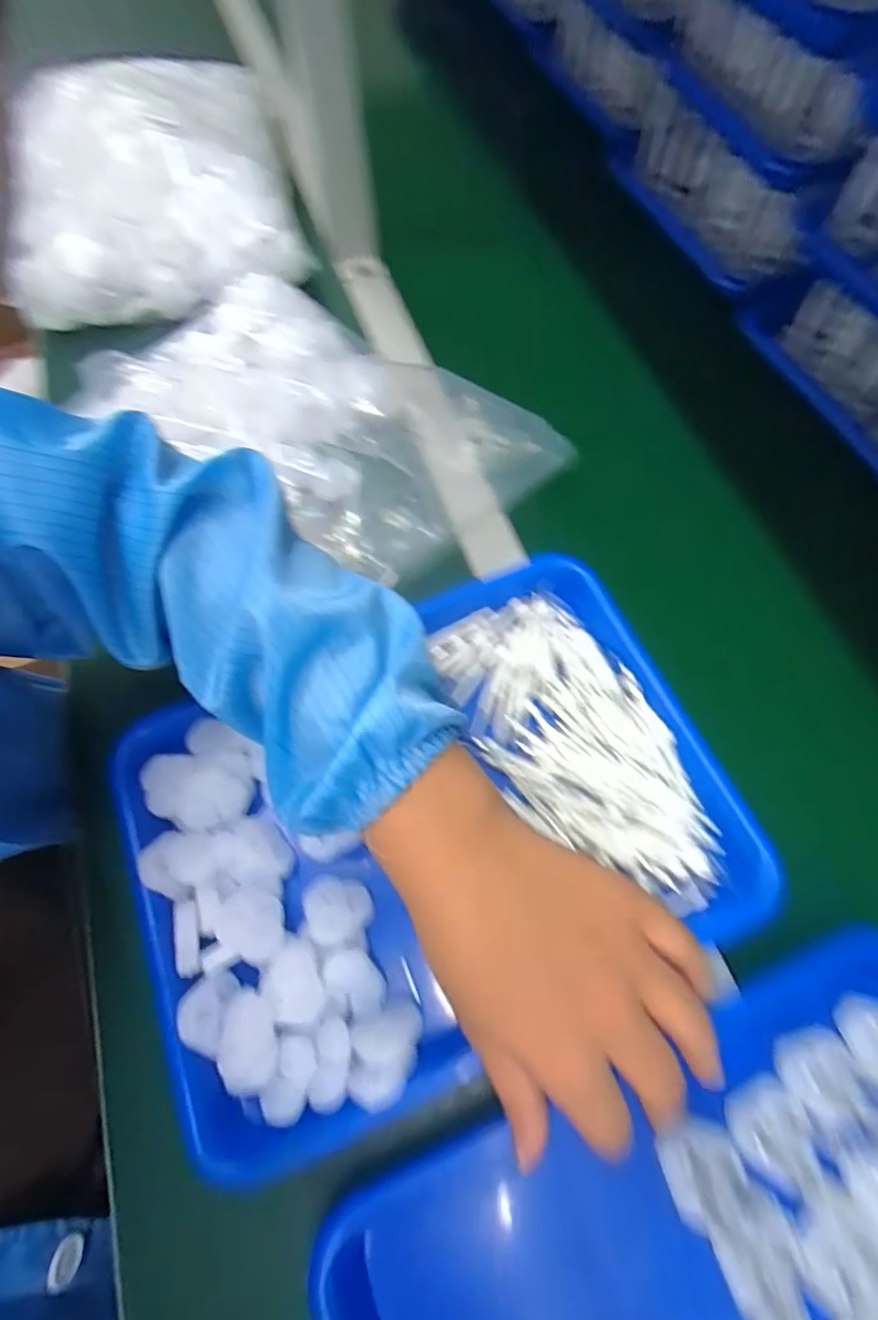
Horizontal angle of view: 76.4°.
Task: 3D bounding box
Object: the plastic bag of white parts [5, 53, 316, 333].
[{"bbox_3d":[-0.275,-0.450,0.520,0.258,0.085,0.289,-17,67,-5],"label":"plastic bag of white parts"}]

